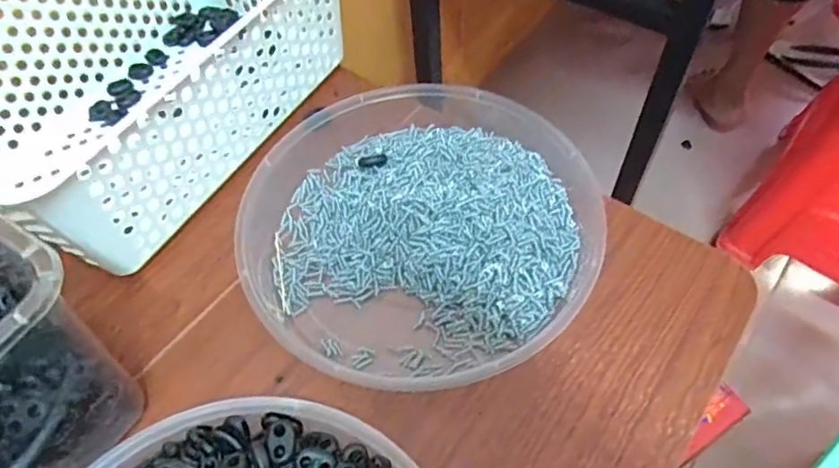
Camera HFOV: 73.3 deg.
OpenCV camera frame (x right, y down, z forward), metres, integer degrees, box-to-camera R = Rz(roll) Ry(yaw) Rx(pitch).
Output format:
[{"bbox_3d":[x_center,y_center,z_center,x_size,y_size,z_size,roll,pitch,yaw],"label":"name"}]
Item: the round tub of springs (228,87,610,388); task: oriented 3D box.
[{"bbox_3d":[0.000,-0.010,0.383,0.230,0.034,0.216,-1,56,1],"label":"round tub of springs"}]

